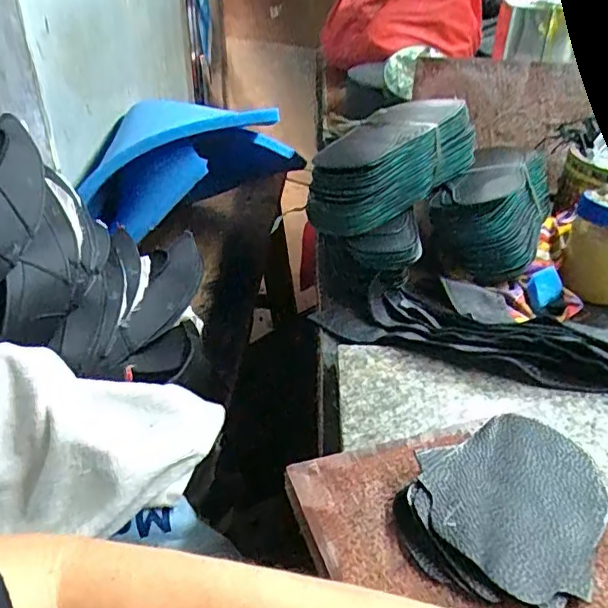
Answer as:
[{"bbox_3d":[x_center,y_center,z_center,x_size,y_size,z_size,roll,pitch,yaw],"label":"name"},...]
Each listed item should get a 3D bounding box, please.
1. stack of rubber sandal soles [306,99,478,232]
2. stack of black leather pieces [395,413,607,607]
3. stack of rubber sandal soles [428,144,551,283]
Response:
[{"bbox_3d":[0.096,-0.157,0.627,0.100,0.079,0.251,25,41,31],"label":"stack of rubber sandal soles"},{"bbox_3d":[0.113,0.104,0.314,0.094,0.017,0.119,20,39,26],"label":"stack of black leather pieces"},{"bbox_3d":[0.212,-0.111,0.635,0.107,0.079,0.207,16,37,21],"label":"stack of rubber sandal soles"}]

